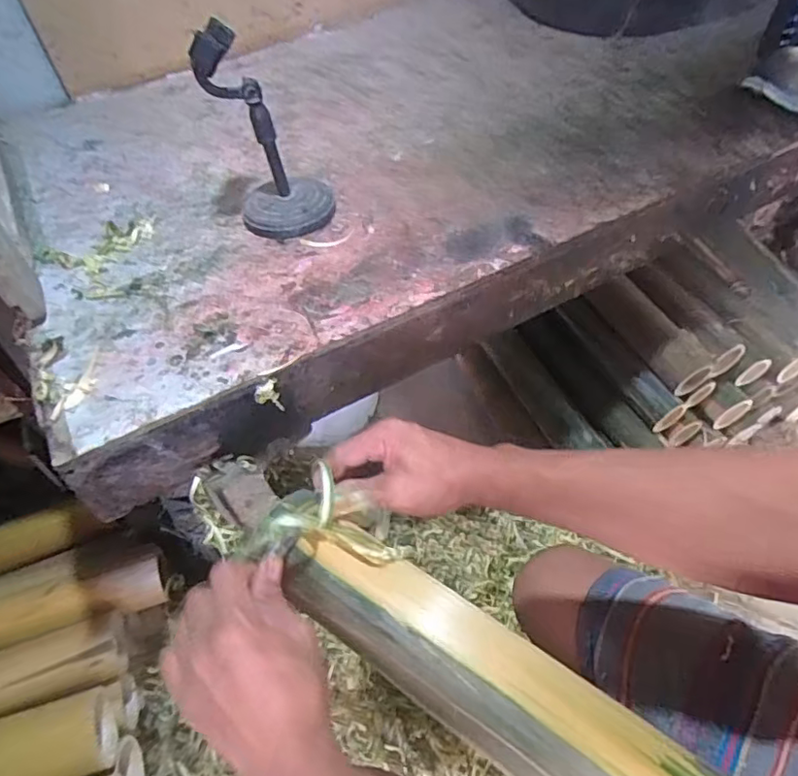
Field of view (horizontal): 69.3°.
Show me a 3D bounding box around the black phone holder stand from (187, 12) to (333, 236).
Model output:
[{"bbox_3d":[-0.138,-0.271,0.625,0.115,0.197,0.102,-19,52,-12],"label":"black phone holder stand"}]

